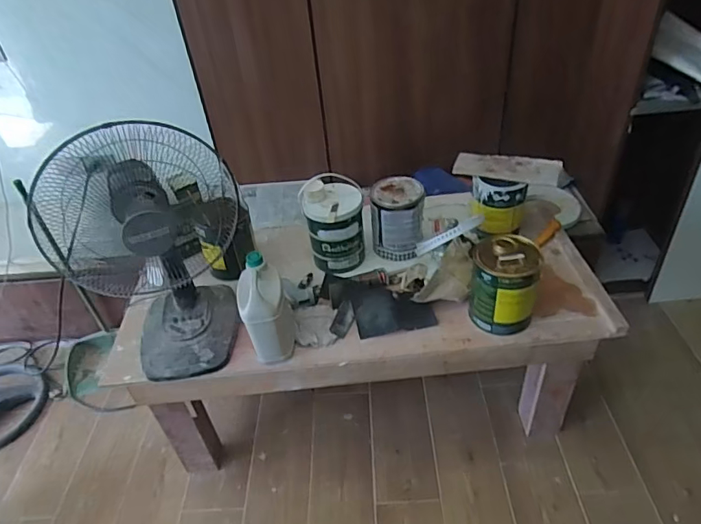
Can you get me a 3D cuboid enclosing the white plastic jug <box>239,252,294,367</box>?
[{"bbox_3d":[-0.208,0.114,1.213,0.115,0.233,0.156,-14,40,-10],"label":"white plastic jug"}]

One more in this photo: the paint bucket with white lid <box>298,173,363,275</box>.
[{"bbox_3d":[-0.050,-0.105,1.458,0.170,0.261,0.170,-3,40,3],"label":"paint bucket with white lid"}]

